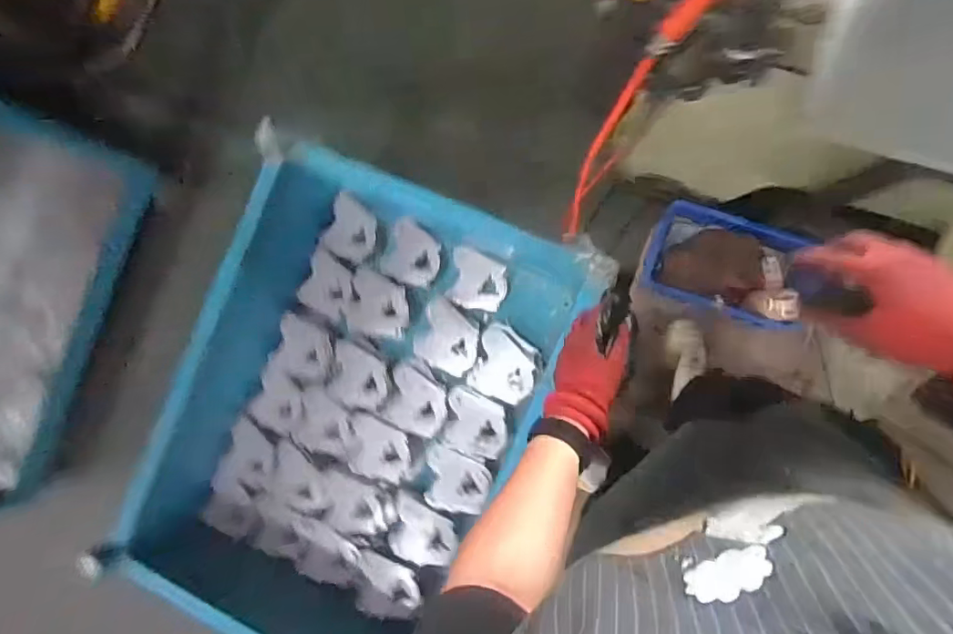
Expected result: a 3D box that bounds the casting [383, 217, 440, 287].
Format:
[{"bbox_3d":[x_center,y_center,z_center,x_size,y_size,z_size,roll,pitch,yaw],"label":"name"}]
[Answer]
[{"bbox_3d":[-0.146,-0.150,1.265,0.124,0.029,0.137,20,91,10],"label":"casting"}]

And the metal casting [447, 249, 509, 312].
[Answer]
[{"bbox_3d":[0.003,-0.088,1.283,0.136,0.035,0.131,12,91,-6],"label":"metal casting"}]

